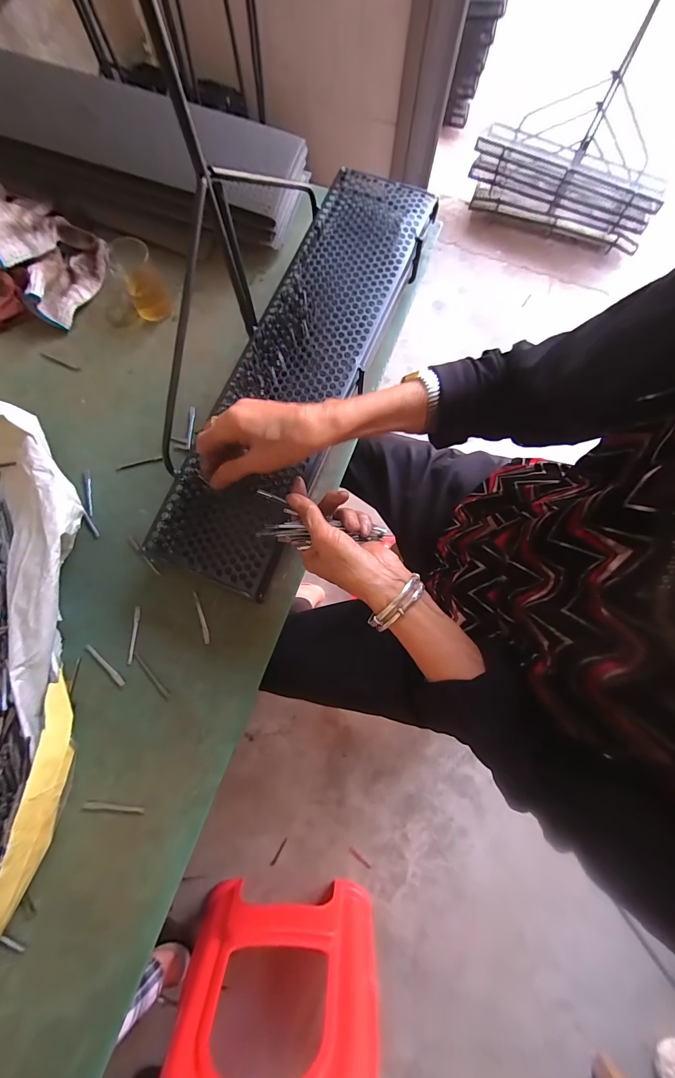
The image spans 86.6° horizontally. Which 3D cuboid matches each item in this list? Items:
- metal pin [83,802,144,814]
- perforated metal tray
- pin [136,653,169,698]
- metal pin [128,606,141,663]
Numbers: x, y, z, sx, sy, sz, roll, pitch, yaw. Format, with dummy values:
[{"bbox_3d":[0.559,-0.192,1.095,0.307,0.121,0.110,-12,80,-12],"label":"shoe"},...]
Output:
[{"bbox_3d":[-0.246,0.296,0.394,0.067,0.004,0.007,6,75,0],"label":"metal pin"},{"bbox_3d":[-0.043,-0.213,0.435,0.139,0.028,0.567,23,81,4],"label":"perforated metal tray"},{"bbox_3d":[-0.222,0.162,0.428,0.066,0.005,0.006,44,79,9],"label":"pin"},{"bbox_3d":[-0.251,0.118,0.441,0.007,0.004,0.067,1,75,-1],"label":"metal pin"}]

